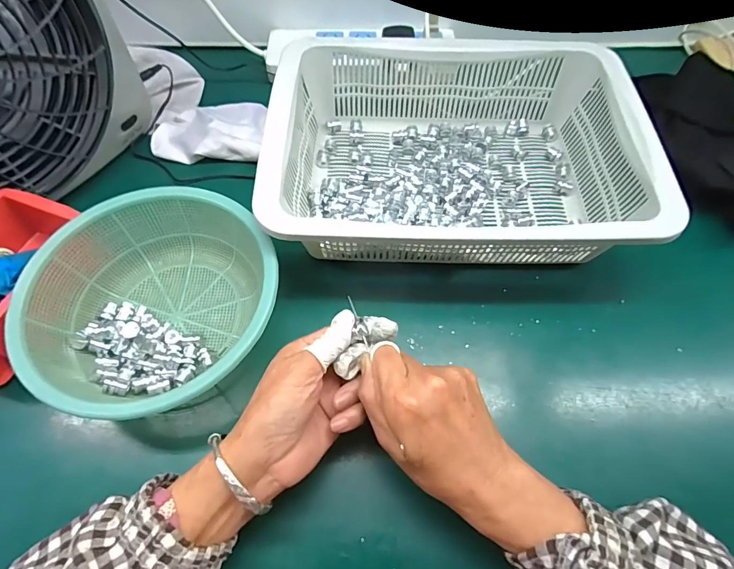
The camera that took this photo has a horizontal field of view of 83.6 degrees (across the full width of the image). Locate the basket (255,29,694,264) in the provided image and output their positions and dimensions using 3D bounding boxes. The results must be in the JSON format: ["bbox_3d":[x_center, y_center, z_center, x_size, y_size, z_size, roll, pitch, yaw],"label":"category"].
[{"bbox_3d":[0.079,-0.138,0.396,0.329,0.083,0.273,1,61,0],"label":"basket"}]

